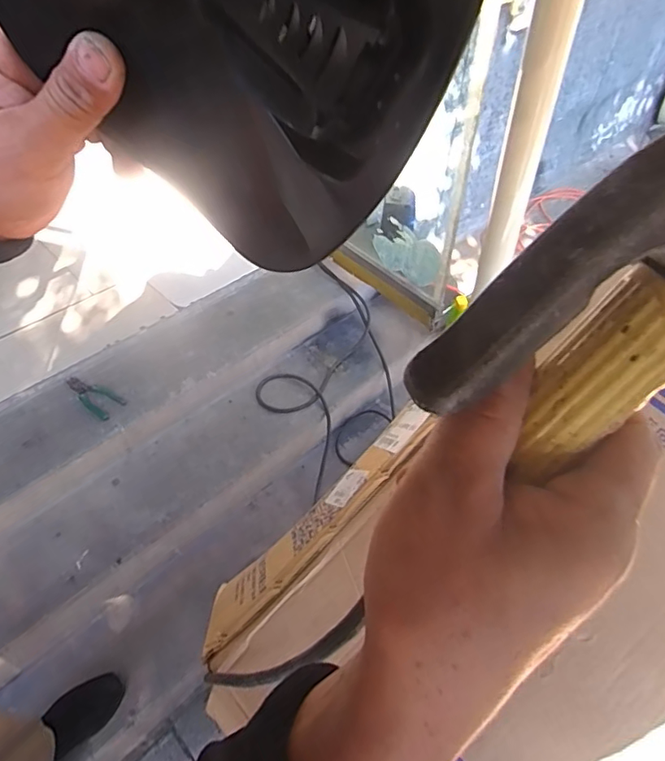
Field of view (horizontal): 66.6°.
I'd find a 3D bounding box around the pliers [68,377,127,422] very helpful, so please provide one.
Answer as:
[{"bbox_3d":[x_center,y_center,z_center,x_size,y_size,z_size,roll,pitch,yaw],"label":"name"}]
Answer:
[{"bbox_3d":[-0.656,0.041,1.388,0.193,0.014,0.073,28,54,23],"label":"pliers"}]

